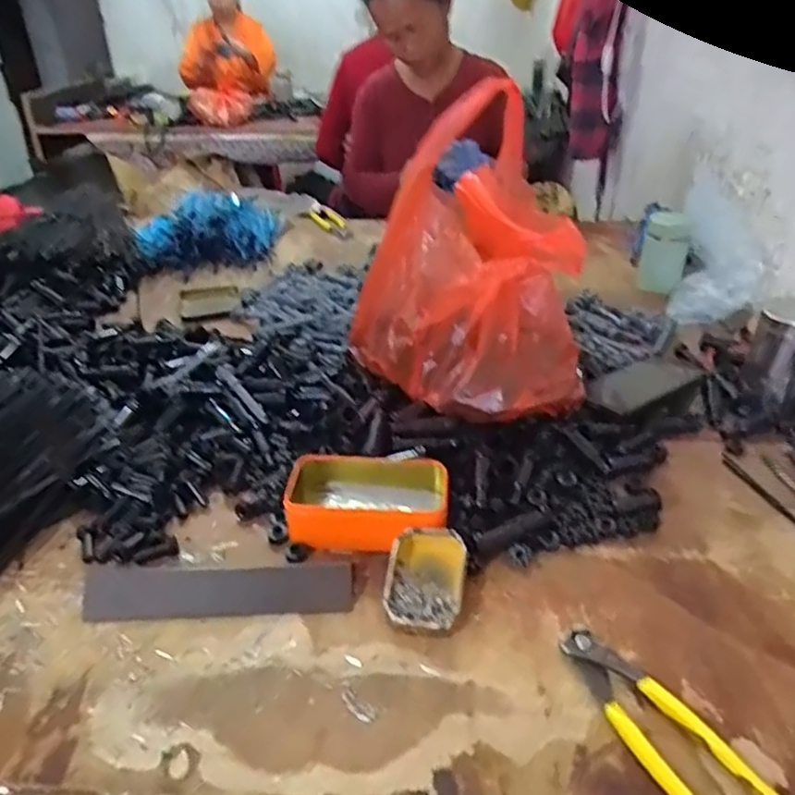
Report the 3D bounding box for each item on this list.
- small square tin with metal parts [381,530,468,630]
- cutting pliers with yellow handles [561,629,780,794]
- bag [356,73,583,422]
[{"bbox_3d":[0.023,0.153,0.524,0.061,0.034,0.087,3,35,9],"label":"small square tin with metal parts"},{"bbox_3d":[0.173,0.223,0.422,0.056,0.011,0.159,-22,39,-26],"label":"cutting pliers with yellow handles"},{"bbox_3d":[0.069,-0.124,0.629,0.233,0.271,0.156,-4,33,-6],"label":"bag"}]

